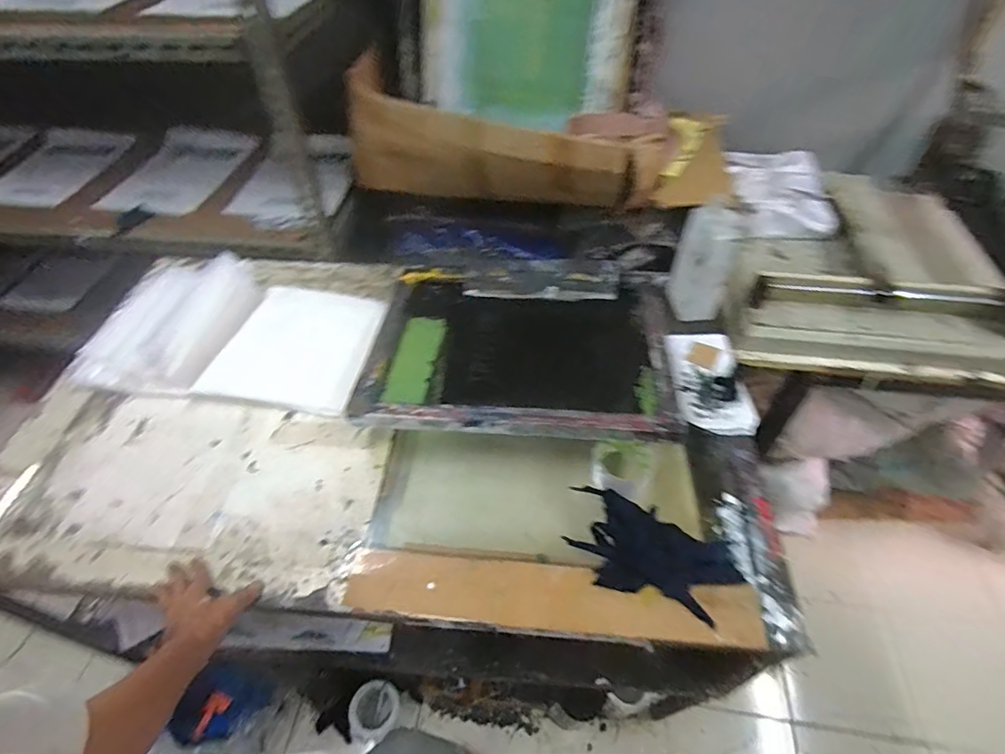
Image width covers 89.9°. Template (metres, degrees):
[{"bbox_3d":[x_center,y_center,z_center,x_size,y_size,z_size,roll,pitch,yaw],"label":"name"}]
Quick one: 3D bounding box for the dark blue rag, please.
[{"bbox_3d":[0.198,0.241,0.682,0.216,0.025,0.117,22,57,16],"label":"dark blue rag"}]

